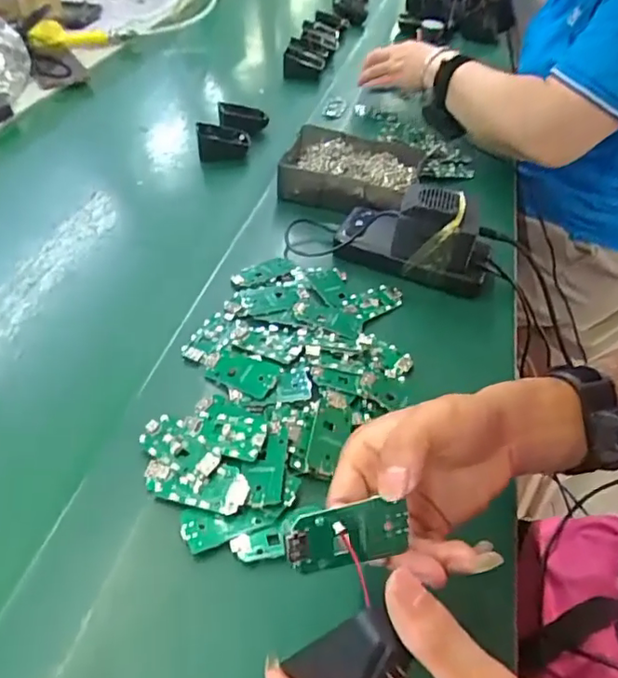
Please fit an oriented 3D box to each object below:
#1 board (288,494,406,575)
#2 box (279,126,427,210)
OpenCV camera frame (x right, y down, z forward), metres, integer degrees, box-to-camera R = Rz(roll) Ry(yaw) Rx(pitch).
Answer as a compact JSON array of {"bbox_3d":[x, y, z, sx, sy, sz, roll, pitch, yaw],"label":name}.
[{"bbox_3d":[0.019,0.094,0.273,0.060,0.029,0.004,-4,10,-20],"label":"board"},{"bbox_3d":[0.051,-0.208,0.689,0.153,0.040,0.139,11,45,9],"label":"box"}]

